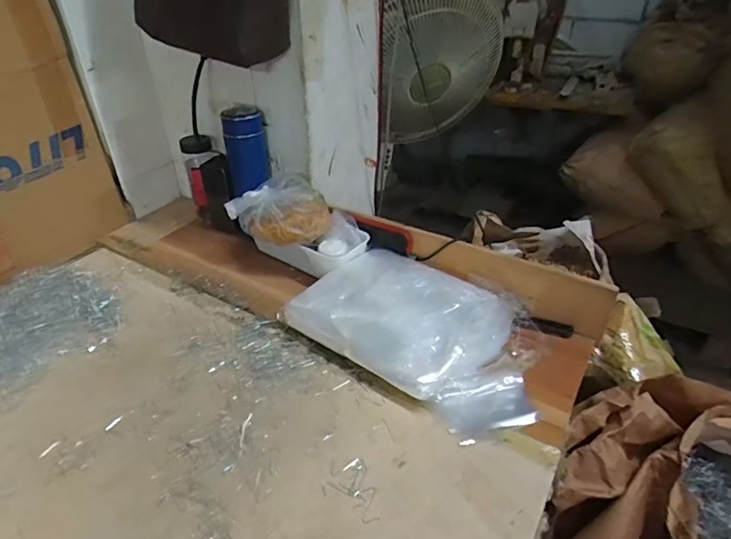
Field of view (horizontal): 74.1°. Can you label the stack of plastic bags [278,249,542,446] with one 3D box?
[{"bbox_3d":[0.076,0.072,0.654,0.324,0.065,0.207,26,43,32],"label":"stack of plastic bags"}]

